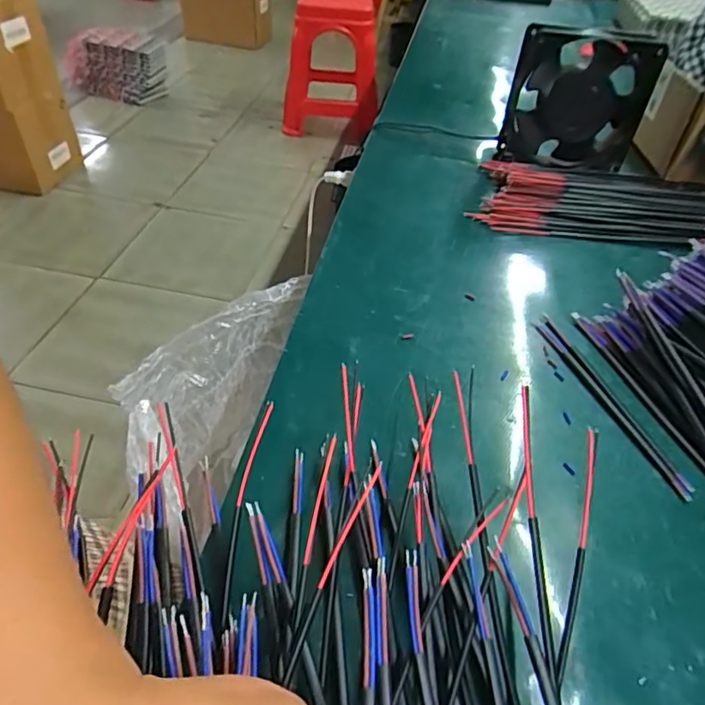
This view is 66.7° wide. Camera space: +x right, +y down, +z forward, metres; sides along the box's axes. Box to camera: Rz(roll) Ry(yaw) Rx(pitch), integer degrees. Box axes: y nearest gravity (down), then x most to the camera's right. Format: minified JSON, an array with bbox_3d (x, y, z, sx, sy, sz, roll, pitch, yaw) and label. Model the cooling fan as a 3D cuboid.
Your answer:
[{"bbox_3d":[0.216,-0.239,0.517,0.125,0.118,0.032,11,46,4],"label":"cooling fan"}]

